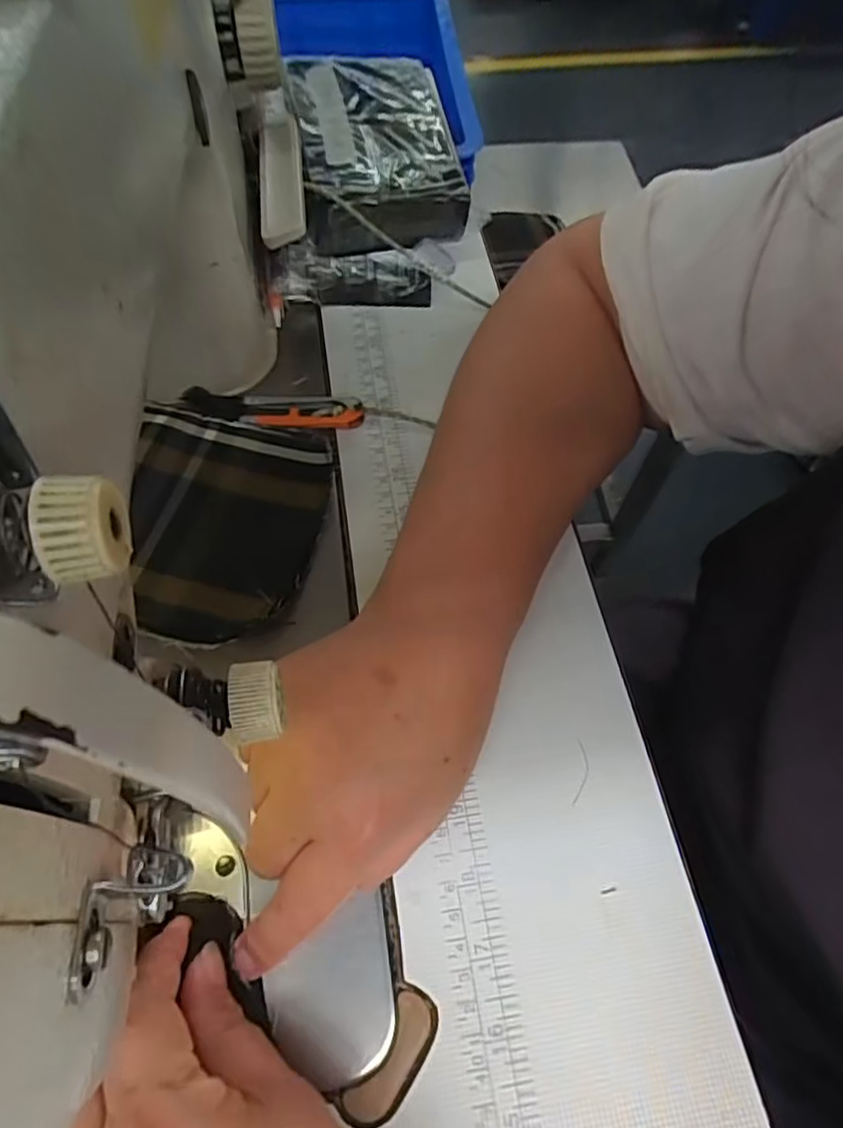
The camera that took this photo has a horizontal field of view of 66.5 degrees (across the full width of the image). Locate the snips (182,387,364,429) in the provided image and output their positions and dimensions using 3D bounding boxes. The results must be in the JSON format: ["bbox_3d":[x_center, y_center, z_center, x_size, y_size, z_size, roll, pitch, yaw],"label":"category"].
[{"bbox_3d":[-0.083,-0.087,0.360,0.100,0.007,0.025,5,62,1],"label":"snips"}]

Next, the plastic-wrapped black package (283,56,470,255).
[{"bbox_3d":[-0.029,-0.263,0.407,0.095,0.042,0.136,-8,62,-6],"label":"plastic-wrapped black package"}]

